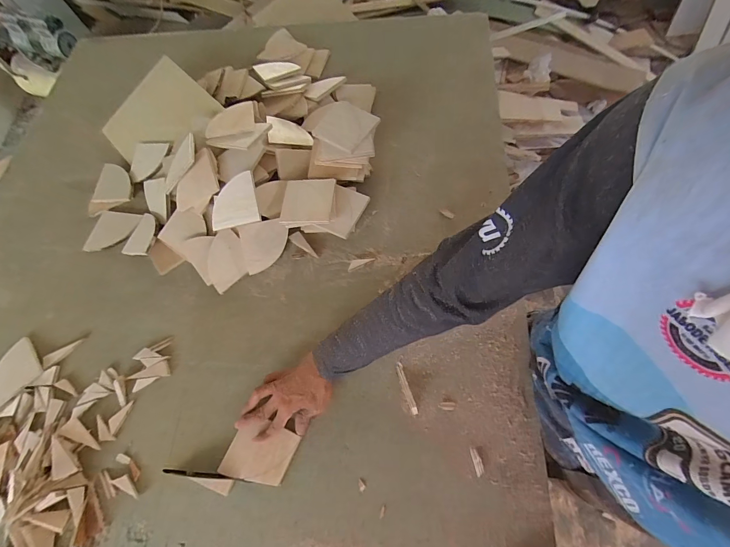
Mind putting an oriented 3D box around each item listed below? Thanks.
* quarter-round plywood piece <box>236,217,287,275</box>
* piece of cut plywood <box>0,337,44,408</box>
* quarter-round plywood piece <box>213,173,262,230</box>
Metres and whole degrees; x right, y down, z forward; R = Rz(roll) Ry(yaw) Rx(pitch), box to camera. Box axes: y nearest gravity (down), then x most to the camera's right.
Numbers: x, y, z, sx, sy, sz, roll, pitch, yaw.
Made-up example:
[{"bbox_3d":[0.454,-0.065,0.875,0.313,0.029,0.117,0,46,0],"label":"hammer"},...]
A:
[{"bbox_3d":[-0.201,-0.059,0.702,0.093,0.009,0.096,-15,98,-6],"label":"quarter-round plywood piece"},{"bbox_3d":[-0.662,0.187,0.643,0.096,0.006,0.109,41,73,20],"label":"piece of cut plywood"},{"bbox_3d":[-0.260,-0.144,0.685,0.096,0.010,0.099,-8,97,7],"label":"quarter-round plywood piece"}]

